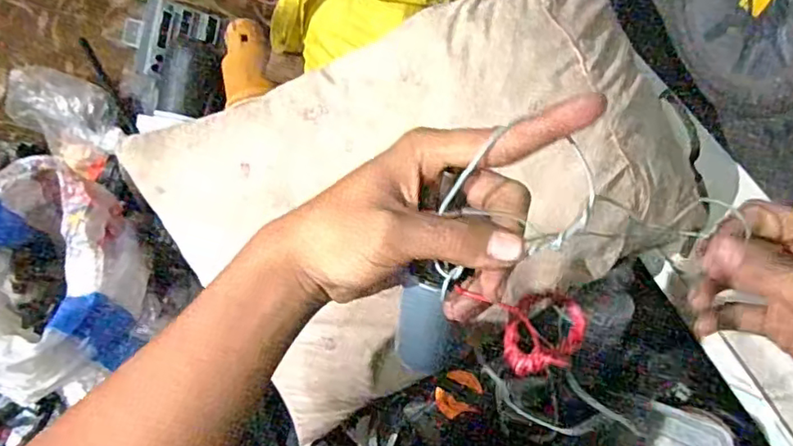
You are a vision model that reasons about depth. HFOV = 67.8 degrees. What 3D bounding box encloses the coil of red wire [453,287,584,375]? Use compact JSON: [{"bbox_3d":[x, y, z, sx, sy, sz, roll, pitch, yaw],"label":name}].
[{"bbox_3d":[0.083,0.061,0.336,0.047,0.011,0.063,-16,28,16],"label":"coil of red wire"}]

